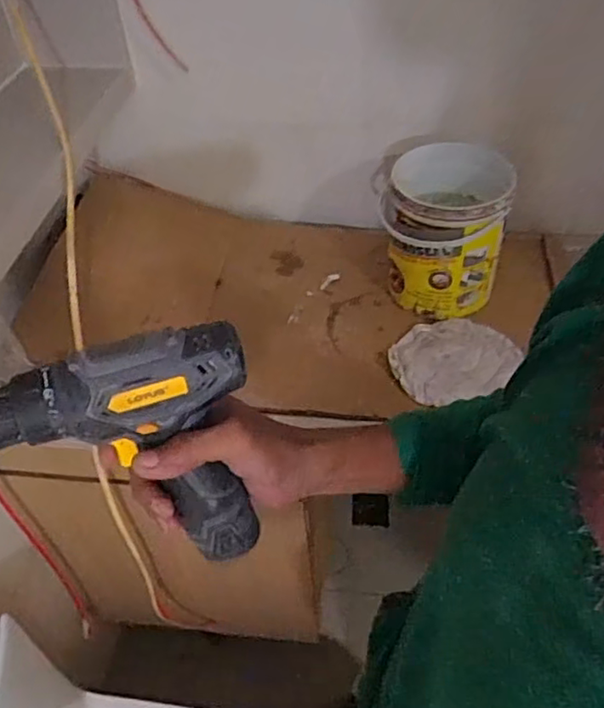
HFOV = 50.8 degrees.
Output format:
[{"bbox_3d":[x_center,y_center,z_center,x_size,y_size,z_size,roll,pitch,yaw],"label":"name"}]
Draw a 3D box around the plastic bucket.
[{"bbox_3d":[0.218,-0.189,0.971,0.165,0.201,0.205,10,50,13],"label":"plastic bucket"}]

